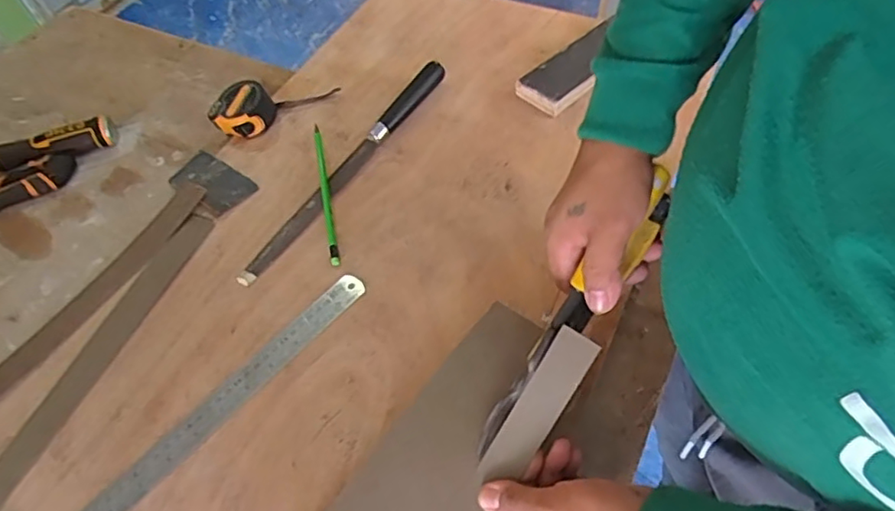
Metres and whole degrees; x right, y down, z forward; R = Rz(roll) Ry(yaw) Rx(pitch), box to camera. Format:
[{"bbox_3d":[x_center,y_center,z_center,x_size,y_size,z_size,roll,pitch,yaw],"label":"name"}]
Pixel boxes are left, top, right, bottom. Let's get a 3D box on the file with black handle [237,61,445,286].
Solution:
[{"bbox_3d":[-0.102,-0.097,0.620,0.023,0.026,0.322,25,60,22],"label":"file with black handle"}]

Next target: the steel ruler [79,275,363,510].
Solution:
[{"bbox_3d":[-0.195,0.131,0.483,0.027,0.004,0.335,35,64,23],"label":"steel ruler"}]

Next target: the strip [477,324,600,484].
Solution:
[{"bbox_3d":[0.061,0.106,0.411,0.029,0.004,0.120,31,98,15],"label":"strip"}]

